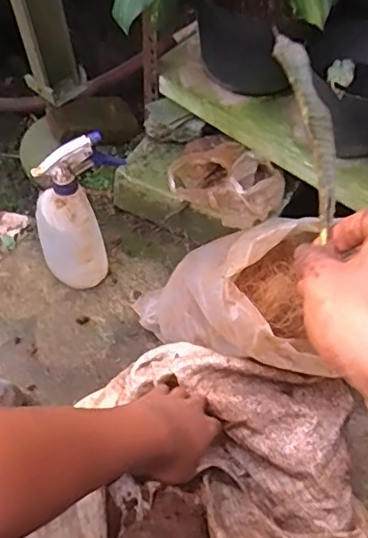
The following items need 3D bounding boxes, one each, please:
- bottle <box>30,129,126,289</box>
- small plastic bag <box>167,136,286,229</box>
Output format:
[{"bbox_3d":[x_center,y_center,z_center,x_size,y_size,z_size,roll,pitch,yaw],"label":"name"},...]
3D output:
[{"bbox_3d":[-0.142,-0.072,0.790,0.127,0.251,0.068,-13,56,-9],"label":"bottle"},{"bbox_3d":[0.070,-0.139,0.869,0.170,0.057,0.135,23,58,15],"label":"small plastic bag"}]

